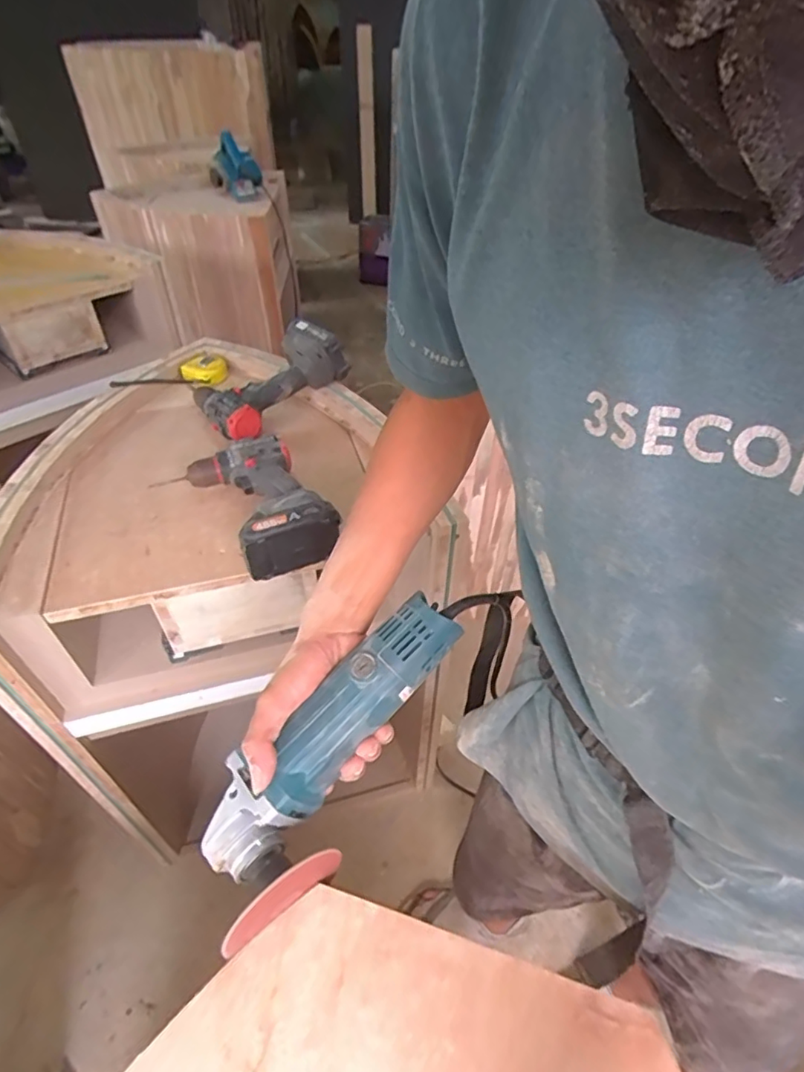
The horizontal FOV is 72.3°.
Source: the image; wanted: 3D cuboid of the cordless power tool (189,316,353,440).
[{"bbox_3d":[-0.211,-0.247,0.889,0.238,0.079,0.115,-37,53,-11],"label":"cordless power tool"}]

